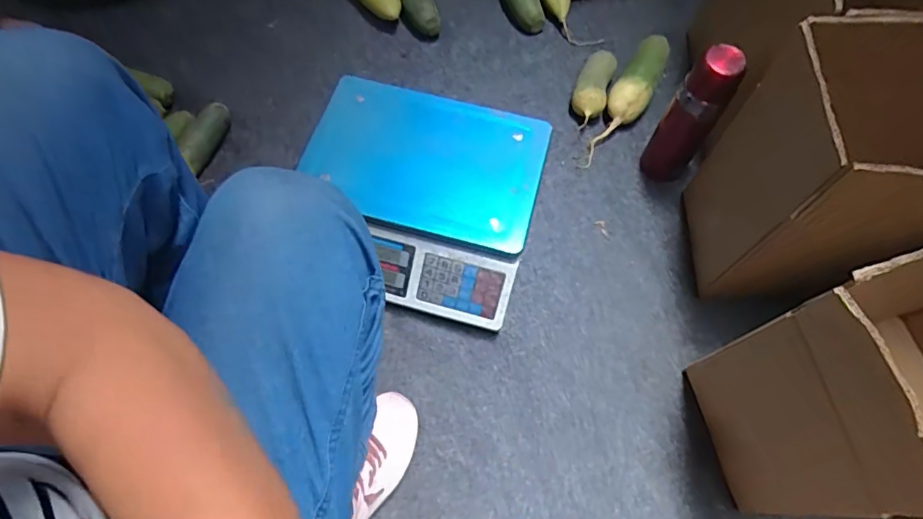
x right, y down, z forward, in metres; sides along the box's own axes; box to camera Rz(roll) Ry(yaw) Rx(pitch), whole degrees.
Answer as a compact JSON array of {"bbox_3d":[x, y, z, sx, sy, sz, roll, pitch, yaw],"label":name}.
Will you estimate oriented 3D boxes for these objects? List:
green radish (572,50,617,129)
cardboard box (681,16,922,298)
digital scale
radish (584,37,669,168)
[{"bbox_3d":[0.219,-0.283,0.908,0.052,0.049,0.135,17,67,8],"label":"green radish"},{"bbox_3d":[0.522,-0.084,0.662,0.368,0.347,0.224,6,66,2],"label":"cardboard box"},{"bbox_3d":[-0.066,-0.088,0.787,0.335,0.112,0.307,14,66,6],"label":"digital scale"},{"bbox_3d":[0.274,-0.263,0.896,0.060,0.056,0.267,27,68,11],"label":"radish"}]

